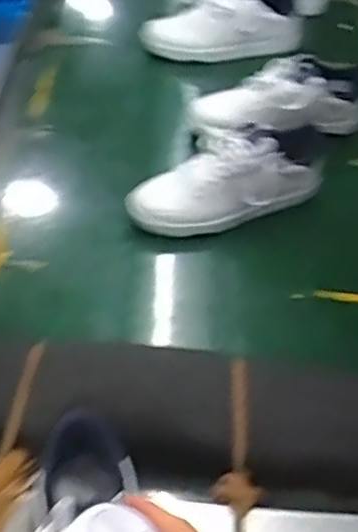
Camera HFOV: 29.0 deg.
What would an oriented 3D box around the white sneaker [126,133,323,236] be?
[{"bbox_3d":[0.074,-0.136,1.038,0.301,0.110,0.110,-6,48,-11],"label":"white sneaker"}]

